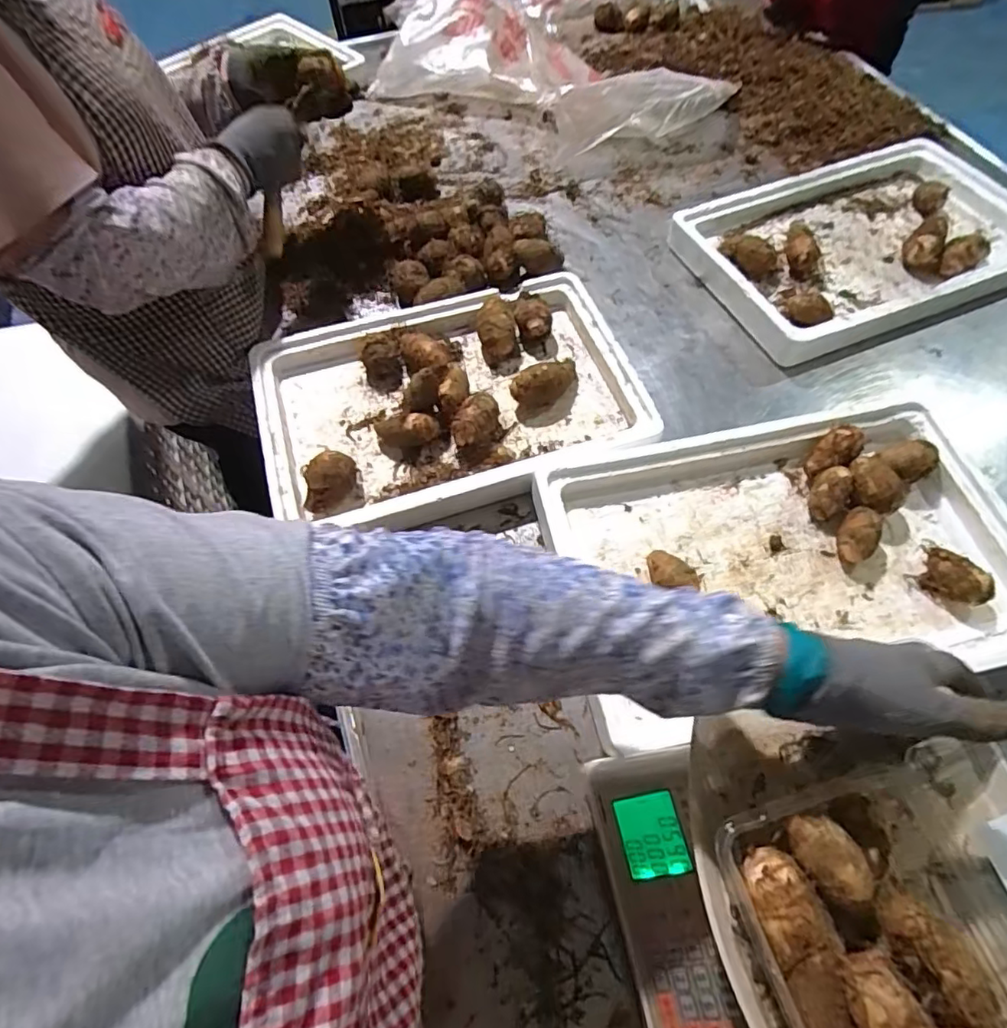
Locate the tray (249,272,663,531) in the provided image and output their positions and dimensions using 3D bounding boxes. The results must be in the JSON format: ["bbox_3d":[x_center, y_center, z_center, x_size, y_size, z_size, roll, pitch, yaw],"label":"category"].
[{"bbox_3d":[-0.066,-0.143,0.696,0.436,0.060,0.313,-20,63,-9],"label":"tray"}]

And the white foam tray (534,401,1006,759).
[{"bbox_3d":[0.289,0.044,0.584,0.464,0.059,0.290,-11,62,-5],"label":"white foam tray"}]

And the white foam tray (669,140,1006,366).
[{"bbox_3d":[0.527,-0.404,0.831,0.502,0.051,0.312,-22,64,-10],"label":"white foam tray"}]

